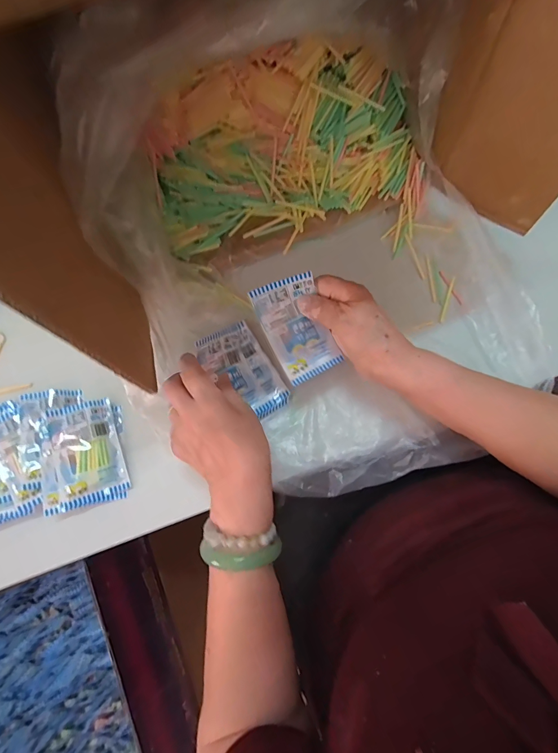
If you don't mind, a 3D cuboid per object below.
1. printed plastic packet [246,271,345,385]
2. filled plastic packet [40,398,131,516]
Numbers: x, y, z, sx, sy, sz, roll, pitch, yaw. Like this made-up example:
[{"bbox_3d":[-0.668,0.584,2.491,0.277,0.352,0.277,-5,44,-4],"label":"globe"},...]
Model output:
[{"bbox_3d":[0.020,-0.049,0.352,0.063,0.014,0.103,-27,102,-10],"label":"printed plastic packet"},{"bbox_3d":[-0.218,0.087,0.381,0.081,0.036,0.108,-19,77,-4],"label":"filled plastic packet"}]

